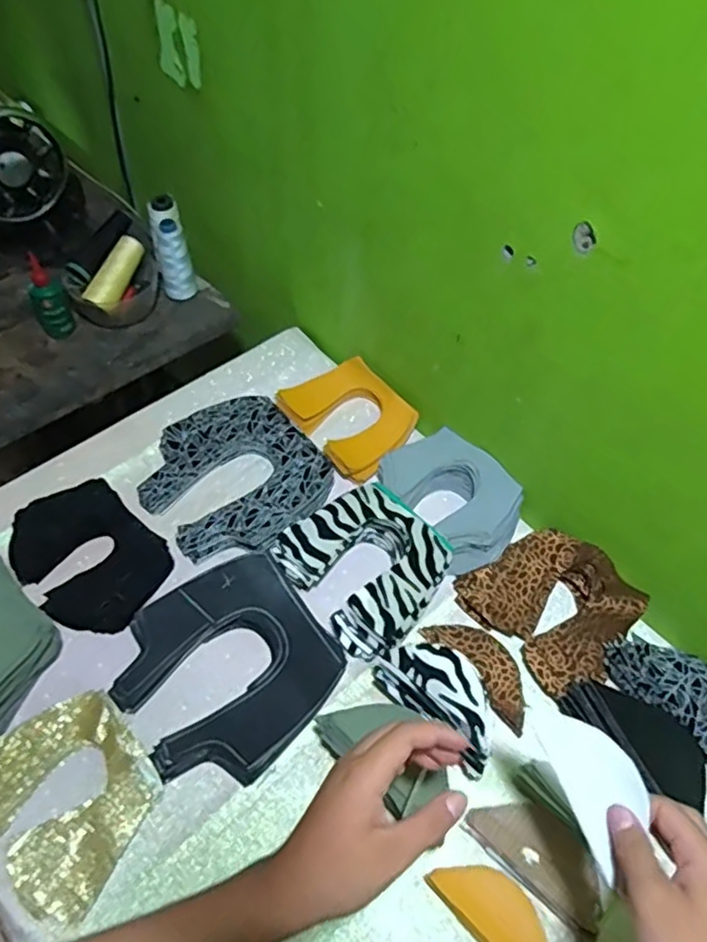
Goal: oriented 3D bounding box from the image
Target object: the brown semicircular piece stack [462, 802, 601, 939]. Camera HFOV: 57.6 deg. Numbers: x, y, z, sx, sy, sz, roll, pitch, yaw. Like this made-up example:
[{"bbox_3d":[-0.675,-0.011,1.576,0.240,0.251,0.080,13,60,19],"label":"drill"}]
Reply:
[{"bbox_3d":[0.157,0.317,0.536,0.119,0.015,0.056,37,60,21],"label":"brown semicircular piece stack"}]

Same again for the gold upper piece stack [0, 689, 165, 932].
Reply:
[{"bbox_3d":[-0.244,0.268,0.542,0.156,0.019,0.134,37,60,21],"label":"gold upper piece stack"}]

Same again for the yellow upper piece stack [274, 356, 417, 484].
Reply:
[{"bbox_3d":[-0.001,-0.069,0.793,0.129,0.028,0.155,-32,62,-24],"label":"yellow upper piece stack"}]

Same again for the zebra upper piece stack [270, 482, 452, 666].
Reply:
[{"bbox_3d":[0.016,0.095,0.666,0.140,0.053,0.159,-35,63,-25],"label":"zebra upper piece stack"}]

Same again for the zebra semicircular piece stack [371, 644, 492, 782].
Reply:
[{"bbox_3d":[0.078,0.201,0.569,0.121,0.076,0.053,38,60,21],"label":"zebra semicircular piece stack"}]

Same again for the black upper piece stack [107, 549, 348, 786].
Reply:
[{"bbox_3d":[-0.122,0.180,0.602,0.181,0.034,0.186,-36,64,-26],"label":"black upper piece stack"}]

